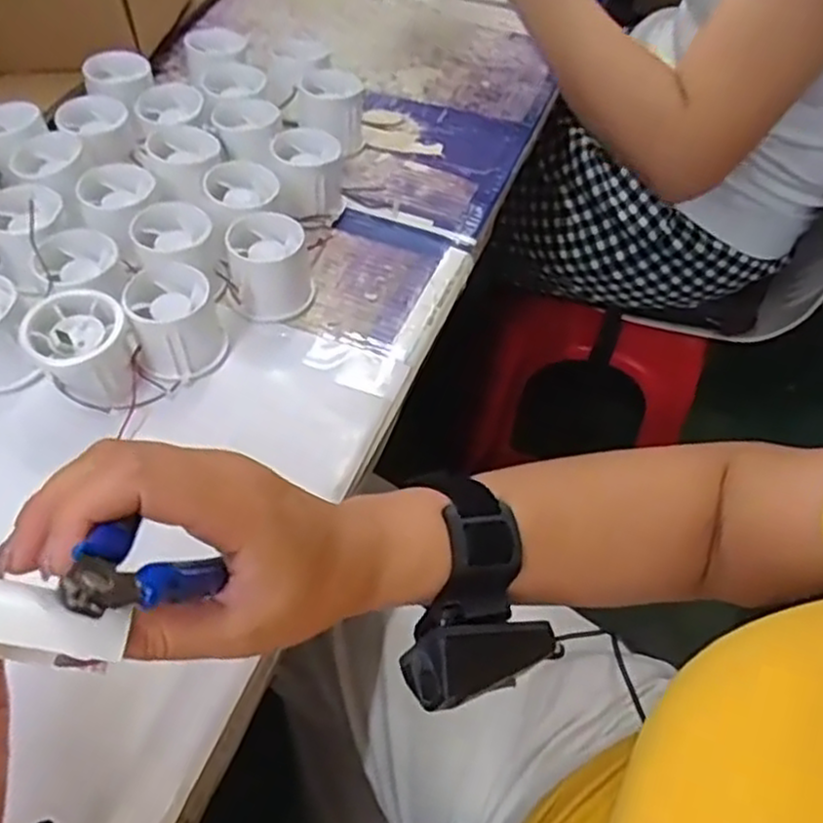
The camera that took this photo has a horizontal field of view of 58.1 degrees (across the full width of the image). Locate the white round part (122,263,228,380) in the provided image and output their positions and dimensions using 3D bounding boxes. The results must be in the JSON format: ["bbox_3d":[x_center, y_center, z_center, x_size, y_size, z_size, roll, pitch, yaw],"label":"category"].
[{"bbox_3d":[-0.147,-0.056,0.464,0.051,0.050,0.055,2,52,-2],"label":"white round part"}]

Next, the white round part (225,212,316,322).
[{"bbox_3d":[-0.095,-0.100,0.501,0.053,0.052,0.058,2,52,-2],"label":"white round part"}]

